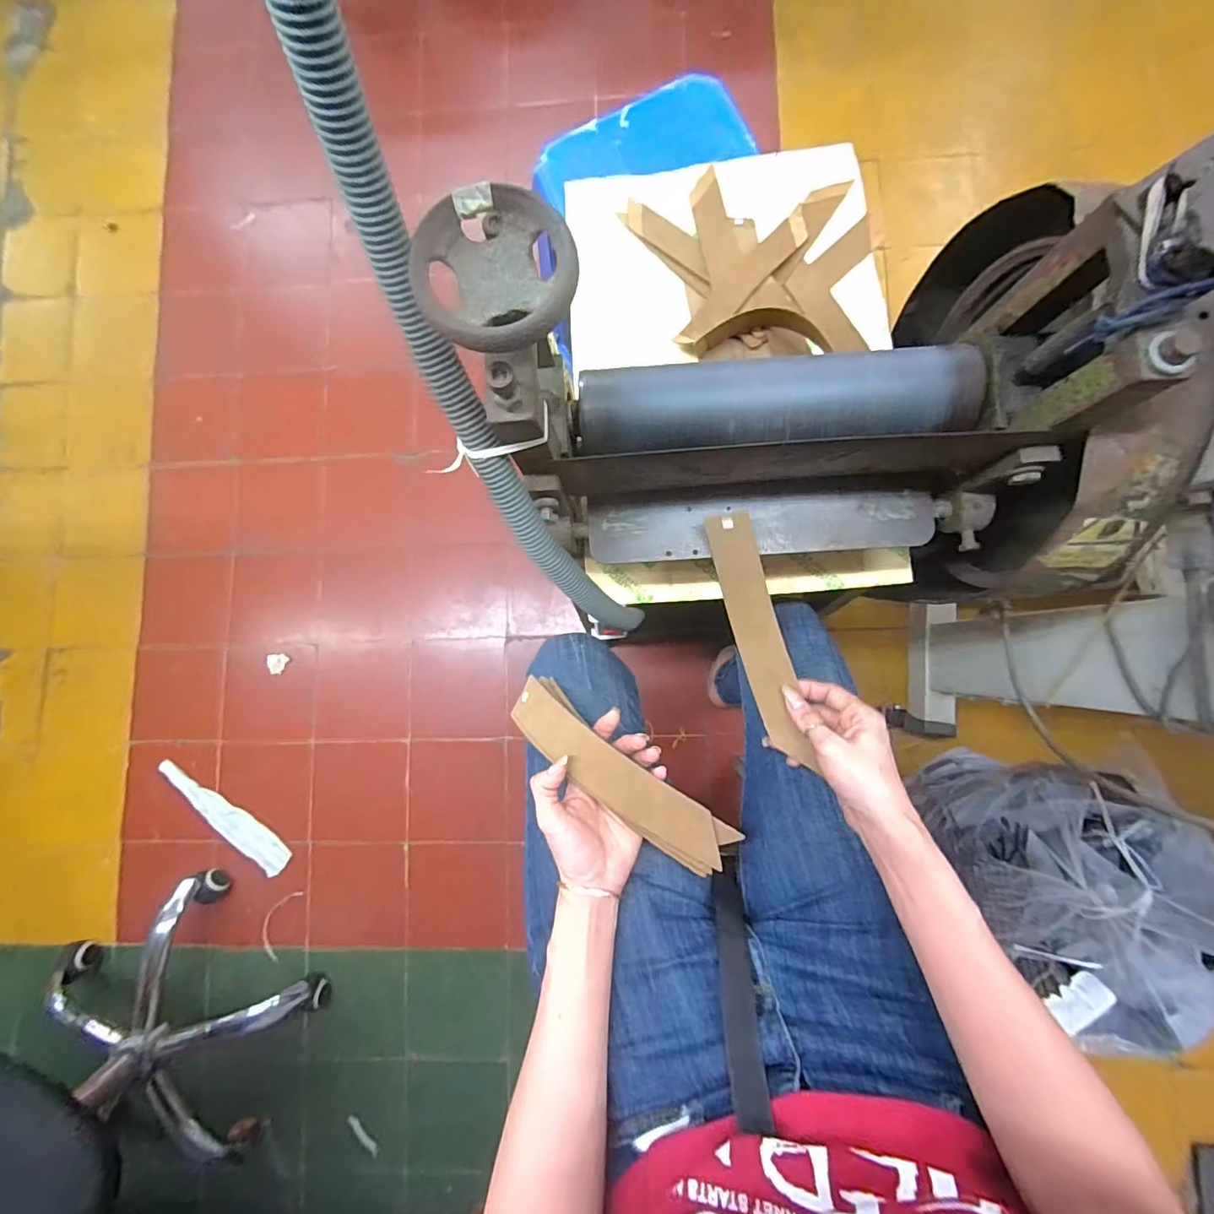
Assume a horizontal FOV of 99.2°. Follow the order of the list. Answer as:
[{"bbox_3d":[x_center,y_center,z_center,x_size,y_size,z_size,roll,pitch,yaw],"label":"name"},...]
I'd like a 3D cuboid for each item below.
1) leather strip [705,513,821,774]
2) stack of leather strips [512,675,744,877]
[{"bbox_3d":[0.134,0.026,0.450,0.040,0.031,0.214,-15,87,2],"label":"leather strip"},{"bbox_3d":[0.006,0.141,0.443,0.221,0.053,0.046,36,91,16],"label":"stack of leather strips"}]

